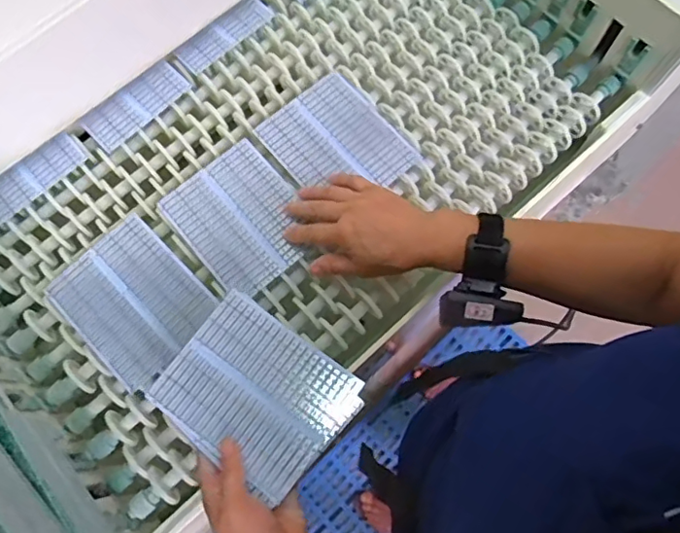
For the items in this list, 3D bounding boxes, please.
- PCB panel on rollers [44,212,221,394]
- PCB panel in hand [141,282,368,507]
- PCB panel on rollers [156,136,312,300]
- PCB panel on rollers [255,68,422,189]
[{"bbox_3d":[-0.208,0.034,0.562,0.146,0.005,0.121,44,79,11],"label":"PCB panel on rollers"},{"bbox_3d":[-0.071,0.108,0.474,0.150,0.006,0.121,35,74,11],"label":"PCB panel in hand"},{"bbox_3d":[-0.101,-0.052,0.580,0.119,0.005,0.145,-41,76,-11],"label":"PCB panel on rollers"},{"bbox_3d":[-0.004,-0.135,0.609,0.121,0.007,0.145,-38,75,-9],"label":"PCB panel on rollers"}]

